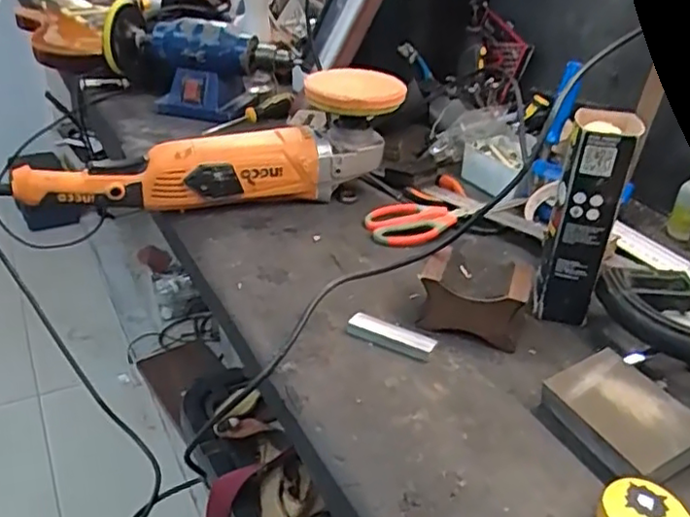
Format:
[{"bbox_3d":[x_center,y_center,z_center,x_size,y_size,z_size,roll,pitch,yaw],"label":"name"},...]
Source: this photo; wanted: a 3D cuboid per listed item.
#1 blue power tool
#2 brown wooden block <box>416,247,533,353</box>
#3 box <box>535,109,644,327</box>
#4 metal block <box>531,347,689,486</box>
[{"bbox_3d":[-0.203,-0.315,1.067,0.237,0.137,0.118,1,32,-4],"label":"blue power tool"},{"bbox_3d":[0.119,0.038,0.592,0.095,0.061,0.064,11,33,14],"label":"brown wooden block"},{"bbox_3d":[0.221,-0.034,0.595,0.058,0.189,0.072,13,34,18],"label":"box"},{"bbox_3d":[0.206,0.122,0.484,0.080,0.035,0.102,-15,35,-24],"label":"metal block"}]

